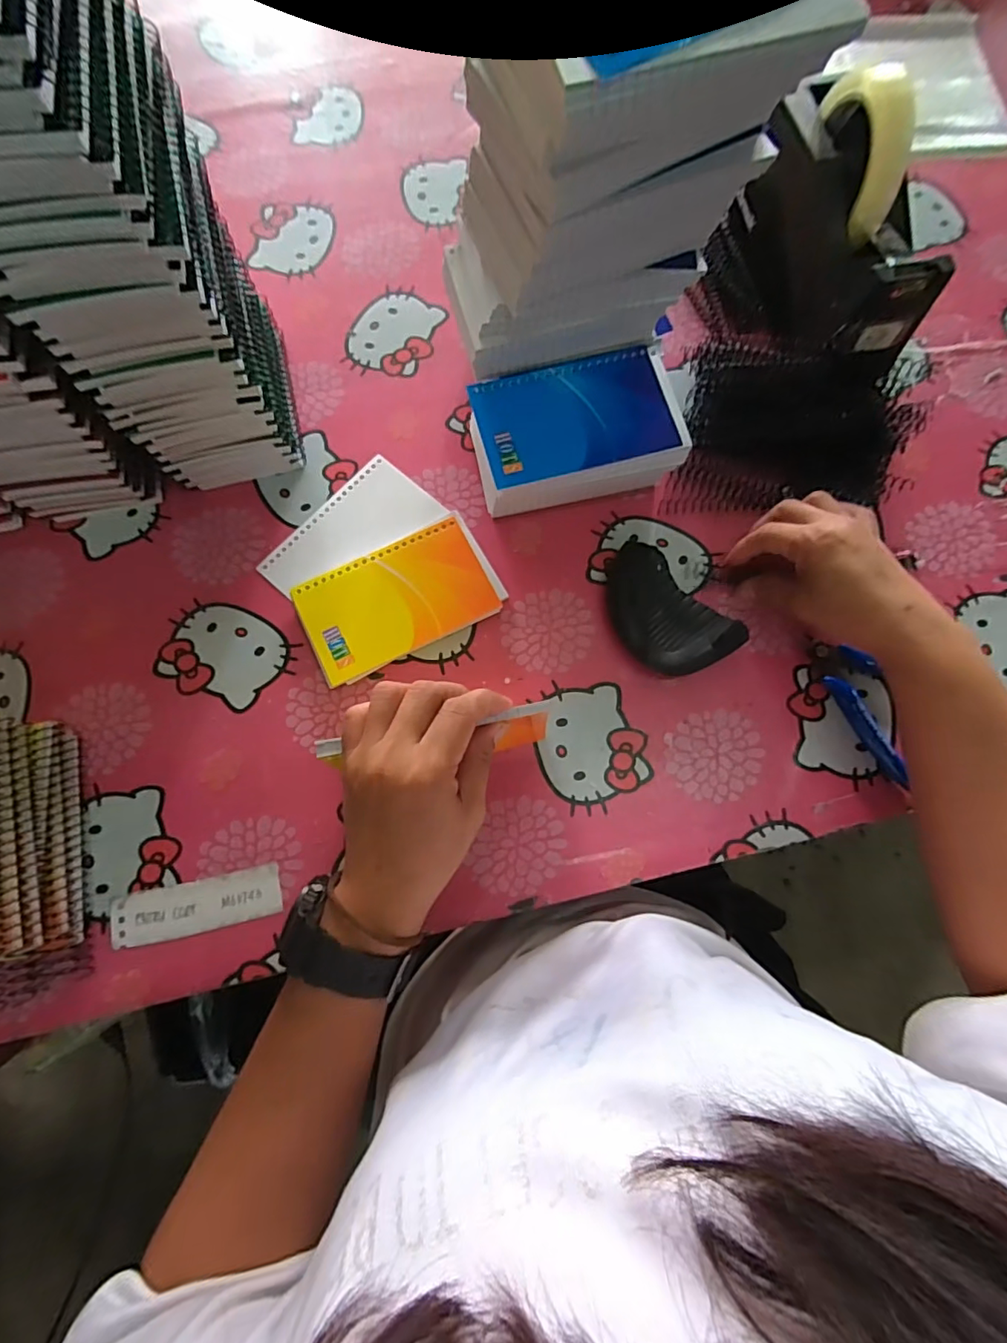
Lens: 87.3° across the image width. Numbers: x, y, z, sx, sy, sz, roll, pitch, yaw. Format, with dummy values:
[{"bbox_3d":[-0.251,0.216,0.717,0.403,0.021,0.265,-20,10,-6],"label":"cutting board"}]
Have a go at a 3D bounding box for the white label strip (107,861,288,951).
[{"bbox_3d":[-0.199,0.152,0.341,0.106,0.004,0.032,-11,77,-3],"label":"white label strip"}]

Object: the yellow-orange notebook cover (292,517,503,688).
[{"bbox_3d":[-0.077,-0.052,0.382,0.131,0.016,0.078,-25,78,-6],"label":"yellow-orange notebook cover"}]

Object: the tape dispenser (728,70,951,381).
[{"bbox_3d":[0.250,-0.320,0.393,0.070,0.126,0.185,-12,77,-3],"label":"tape dispenser"}]

